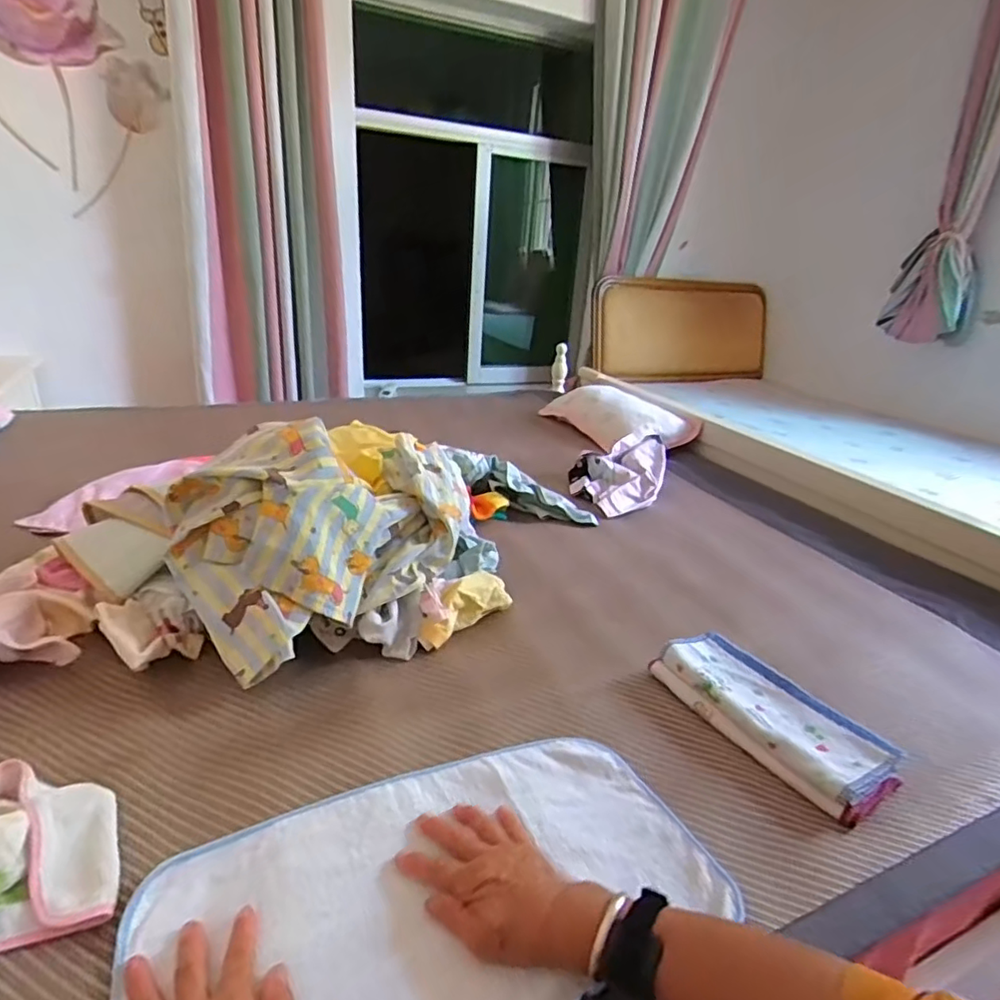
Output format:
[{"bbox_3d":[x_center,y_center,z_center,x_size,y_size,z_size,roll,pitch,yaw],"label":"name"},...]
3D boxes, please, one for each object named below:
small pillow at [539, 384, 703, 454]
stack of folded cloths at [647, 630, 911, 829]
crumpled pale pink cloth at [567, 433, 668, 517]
[{"bbox_3d":[0.310,-0.243,1.656,0.233,0.096,0.428,-8,27,-26],"label":"small pillow"},{"bbox_3d":[0.308,0.247,0.693,0.108,0.043,0.255,-11,28,-31],"label":"stack of folded cloths"},{"bbox_3d":[0.258,-0.060,1.313,0.199,0.098,0.284,9,24,10],"label":"crumpled pale pink cloth"}]

